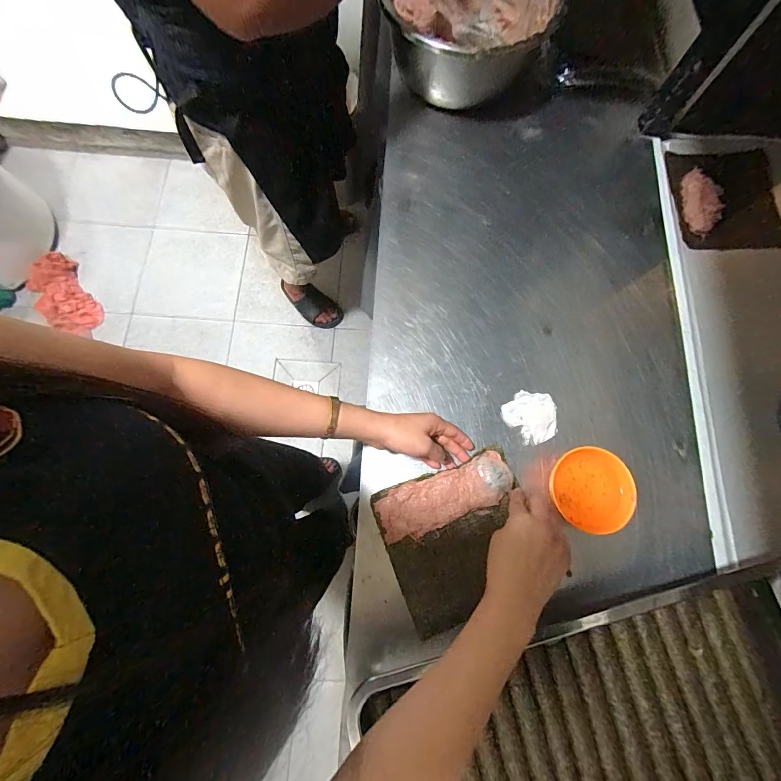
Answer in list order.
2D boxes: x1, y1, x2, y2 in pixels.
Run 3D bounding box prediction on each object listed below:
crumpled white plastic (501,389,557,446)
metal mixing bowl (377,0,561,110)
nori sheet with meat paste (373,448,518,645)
[{"bbox_3d":[0.209,0.037,0.525,0.073,0.006,0.075,-38,81,-9],"label":"crumpled white plastic"},{"bbox_3d":[0.127,-0.612,0.609,0.261,0.131,0.252,0,77,-1],"label":"metal mixing bowl"},{"bbox_3d":[0.093,0.191,0.473,0.193,0.028,0.178,-21,78,-6],"label":"nori sheet with meat paste"}]

